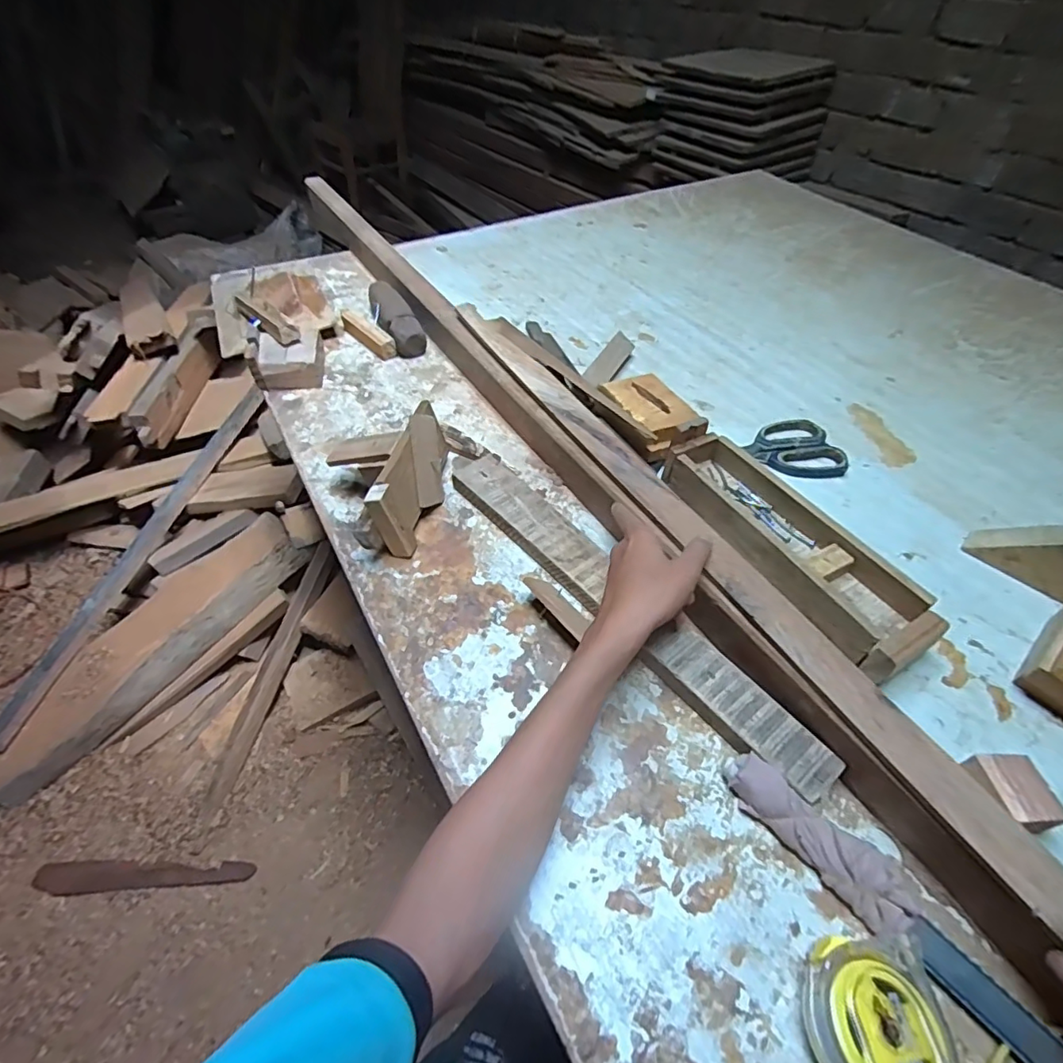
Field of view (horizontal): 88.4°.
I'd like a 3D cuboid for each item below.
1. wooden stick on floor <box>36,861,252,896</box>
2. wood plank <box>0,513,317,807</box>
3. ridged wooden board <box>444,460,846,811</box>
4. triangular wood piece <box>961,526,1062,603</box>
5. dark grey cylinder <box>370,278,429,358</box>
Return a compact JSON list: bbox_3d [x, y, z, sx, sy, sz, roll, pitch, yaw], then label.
[{"bbox_3d":[-0.693,0.622,0.983,0.360,0.027,0.049,0,48,-1],"label":"wooden stick on floor"},{"bbox_3d":[-0.828,0.240,1.176,0.212,0.057,0.737,38,73,27],"label":"wood plank"},{"bbox_3d":[0.065,0.053,0.464,0.052,0.022,0.400,-32,57,-27],"label":"ridged wooden board"},{"bbox_3d":[0.455,0.019,0.490,0.037,0.059,0.094,-22,53,-20],"label":"triangular wood piece"},{"bbox_3d":[-0.190,-0.297,0.753,0.048,0.048,0.156,-18,51,-17],"label":"dark grey cylinder"}]

